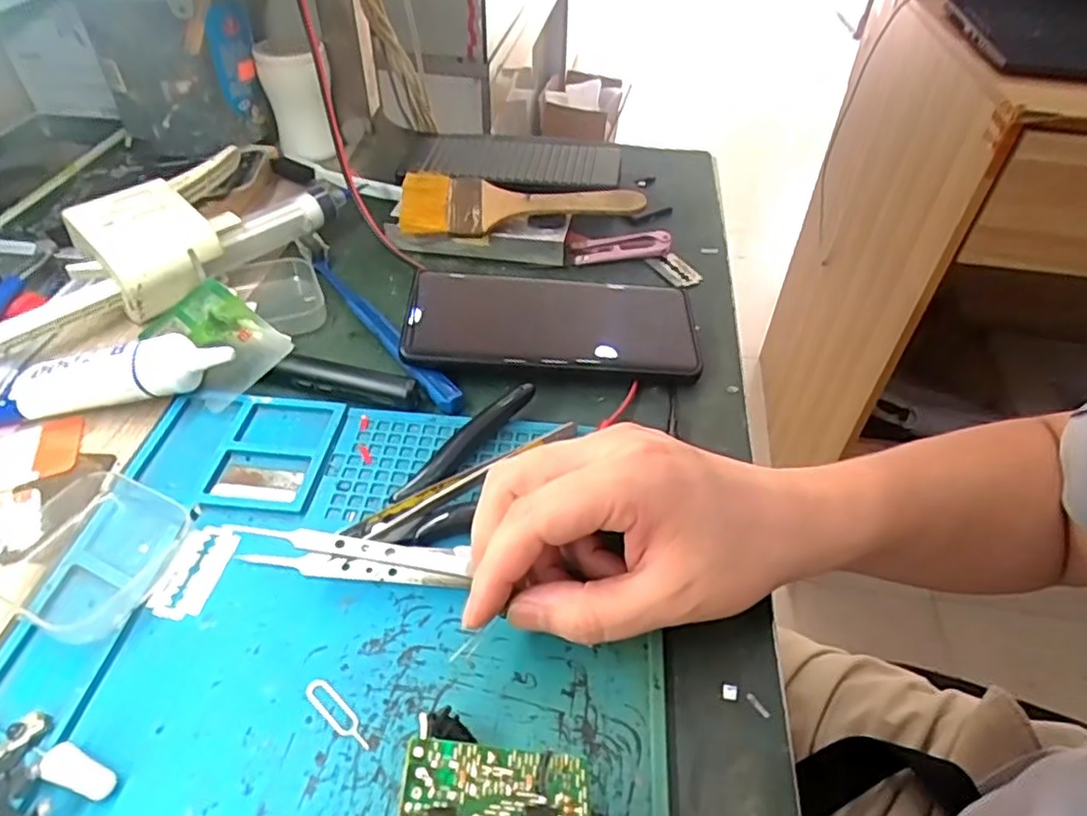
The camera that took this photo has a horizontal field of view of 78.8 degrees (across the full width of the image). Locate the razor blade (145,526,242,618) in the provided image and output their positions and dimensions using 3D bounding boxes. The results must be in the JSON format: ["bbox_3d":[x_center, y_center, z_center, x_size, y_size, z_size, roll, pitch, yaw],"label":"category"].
[{"bbox_3d":[-0.146,0.068,0.277,0.024,0.004,0.042,8,45,6],"label":"razor blade"}]

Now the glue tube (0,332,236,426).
[{"bbox_3d":[-0.222,-0.015,0.335,0.127,0.023,0.027,-12,45,2],"label":"glue tube"}]

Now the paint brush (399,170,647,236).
[{"bbox_3d":[-0.014,-0.138,0.451,0.161,0.014,0.059,0,53,-2],"label":"paint brush"}]

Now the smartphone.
[{"bbox_3d":[0.006,-0.050,0.381,0.162,0.010,0.076,3,48,-4],"label":"smartphone"}]

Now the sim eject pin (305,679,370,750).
[{"bbox_3d":[-0.074,0.109,0.237,0.033,0.004,0.009,33,52,27],"label":"sim eject pin"}]

